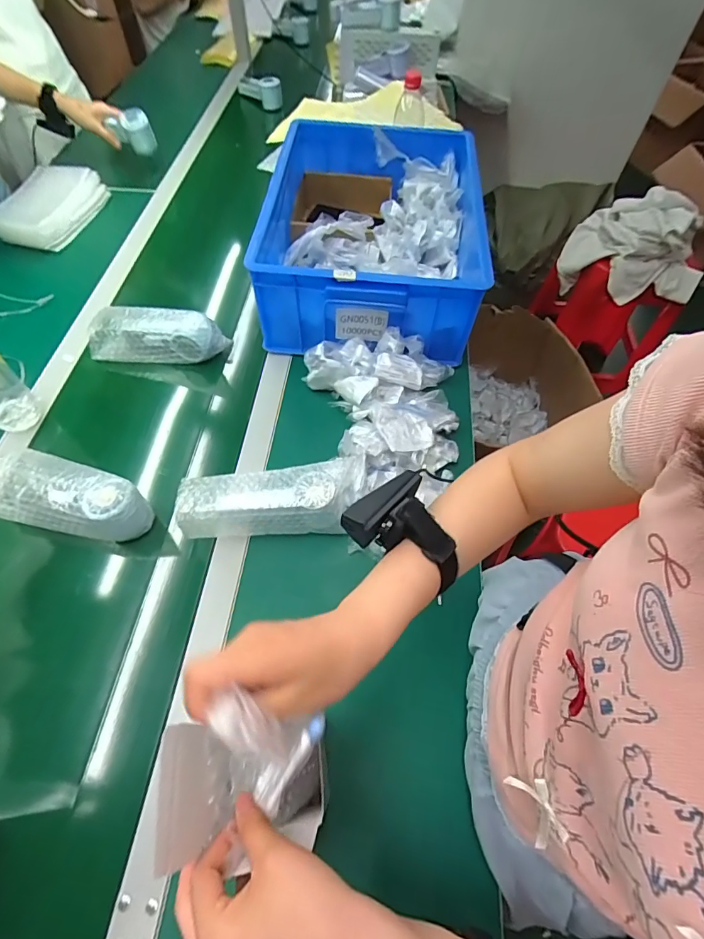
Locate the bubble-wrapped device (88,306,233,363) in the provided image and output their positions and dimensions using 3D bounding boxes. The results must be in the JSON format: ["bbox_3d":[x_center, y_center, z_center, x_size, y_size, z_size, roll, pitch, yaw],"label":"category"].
[{"bbox_3d":[-0.317,-0.218,0.722,0.206,0.074,0.075,8,59,4],"label":"bubble-wrapped device"}]

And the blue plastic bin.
[{"bbox_3d":[0.043,-0.404,0.782,0.361,0.154,0.470,5,59,2],"label":"blue plastic bin"}]

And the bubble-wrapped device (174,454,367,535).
[{"bbox_3d":[-0.095,0.037,0.562,0.228,0.071,0.087,-8,60,-5],"label":"bubble-wrapped device"}]

